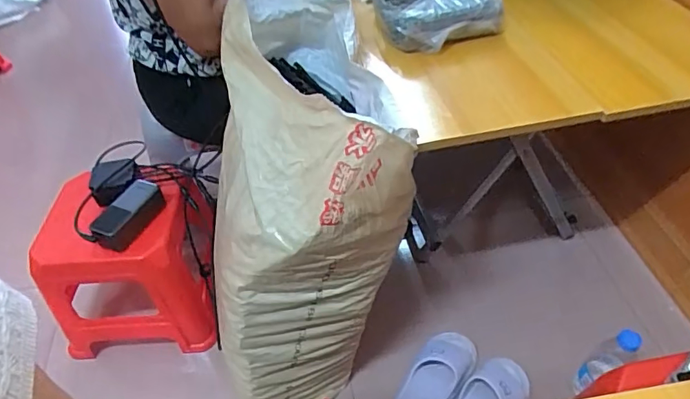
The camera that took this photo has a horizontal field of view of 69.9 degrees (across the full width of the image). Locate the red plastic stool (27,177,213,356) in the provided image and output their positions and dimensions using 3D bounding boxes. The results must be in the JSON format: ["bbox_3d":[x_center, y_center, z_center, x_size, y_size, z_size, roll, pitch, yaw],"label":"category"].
[{"bbox_3d":[-0.386,0.130,0.940,0.261,0.288,0.188,-4,45,1],"label":"red plastic stool"}]

